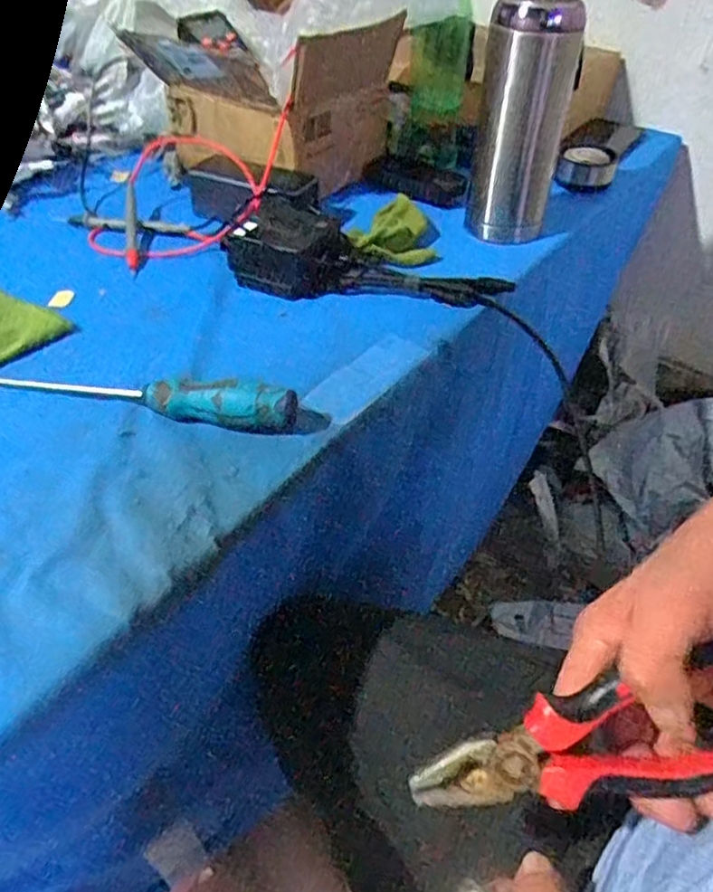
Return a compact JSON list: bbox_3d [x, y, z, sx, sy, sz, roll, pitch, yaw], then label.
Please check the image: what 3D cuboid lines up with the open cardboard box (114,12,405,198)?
[{"bbox_3d":[-0.096,-0.380,0.730,0.224,0.139,0.183,28,50,26],"label":"open cardboard box"}]

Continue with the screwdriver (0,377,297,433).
[{"bbox_3d":[-0.152,-0.039,0.469,0.227,0.030,0.026,9,43,8],"label":"screwdriver"}]

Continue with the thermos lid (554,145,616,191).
[{"bbox_3d":[0.269,-0.328,0.784,0.063,0.025,0.063,16,45,15],"label":"thermos lid"}]

